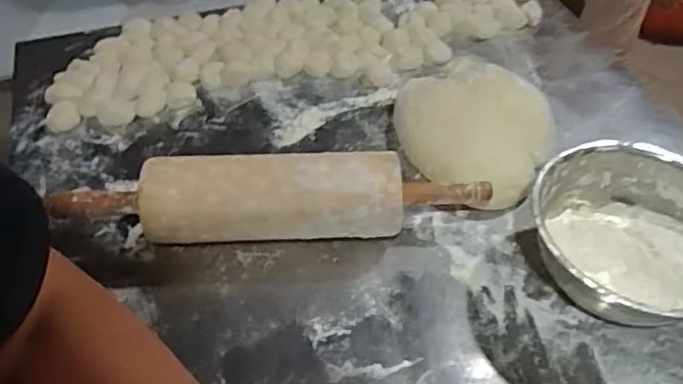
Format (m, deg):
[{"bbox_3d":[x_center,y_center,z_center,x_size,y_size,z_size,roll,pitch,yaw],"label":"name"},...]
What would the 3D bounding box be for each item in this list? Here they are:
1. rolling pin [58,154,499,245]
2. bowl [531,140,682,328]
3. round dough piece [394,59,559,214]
[{"bbox_3d":[-0.061,0.008,0.572,0.415,0.080,0.070,-4,49,-4],"label":"rolling pin"},{"bbox_3d":[0.276,0.051,0.569,0.177,0.096,0.179,0,49,0],"label":"bowl"},{"bbox_3d":[0.140,-0.077,0.647,0.158,0.077,0.172,0,49,0],"label":"round dough piece"}]

